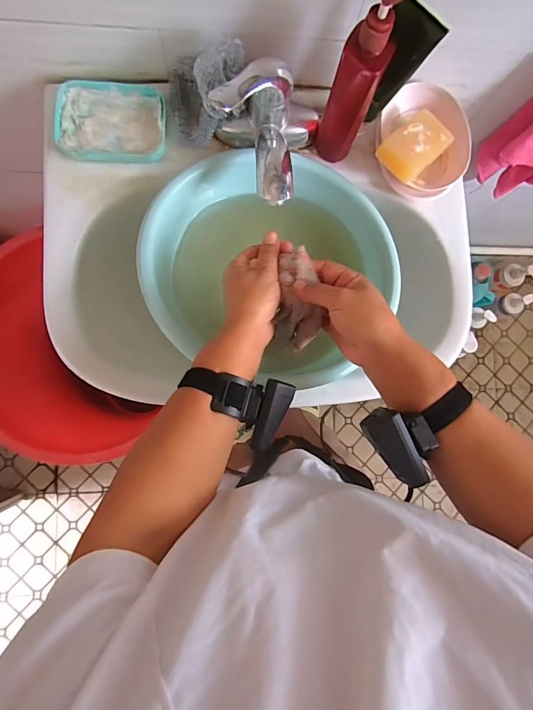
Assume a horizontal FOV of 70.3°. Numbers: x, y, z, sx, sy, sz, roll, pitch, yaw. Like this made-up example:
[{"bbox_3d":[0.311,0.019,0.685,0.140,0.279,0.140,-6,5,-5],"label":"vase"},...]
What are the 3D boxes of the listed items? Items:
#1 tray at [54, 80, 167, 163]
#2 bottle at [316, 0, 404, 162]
[{"bbox_3d":[-0.193,-0.291,0.475,0.130,0.020,0.097,3,84,-5],"label":"tray"},{"bbox_3d":[0.099,-0.294,0.405,0.048,0.198,0.051,21,83,-2],"label":"bottle"}]

